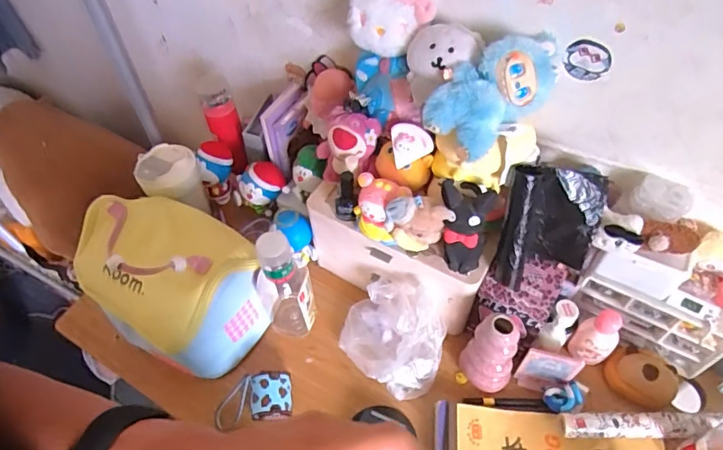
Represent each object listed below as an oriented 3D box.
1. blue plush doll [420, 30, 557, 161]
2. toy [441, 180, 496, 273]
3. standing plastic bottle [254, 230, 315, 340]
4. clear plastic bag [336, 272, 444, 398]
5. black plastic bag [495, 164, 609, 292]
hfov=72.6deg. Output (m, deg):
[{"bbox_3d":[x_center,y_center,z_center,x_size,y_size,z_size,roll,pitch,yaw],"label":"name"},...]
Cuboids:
[{"bbox_3d":[0.142,-0.145,0.529,0.097,0.079,0.141,32,55,21],"label":"blue plush doll"},{"bbox_3d":[0.119,-0.001,0.588,0.061,0.105,0.061,15,51,9],"label":"toy"},{"bbox_3d":[-0.104,0.077,0.670,0.073,0.207,0.071,-21,55,-19],"label":"standing plastic bottle"},{"bbox_3d":[0.044,0.142,0.670,0.140,0.121,0.118,19,52,12],"label":"clear plastic bag"},{"bbox_3d":[0.220,-0.001,0.578,0.115,0.136,0.072,-16,53,-16],"label":"black plastic bag"}]

